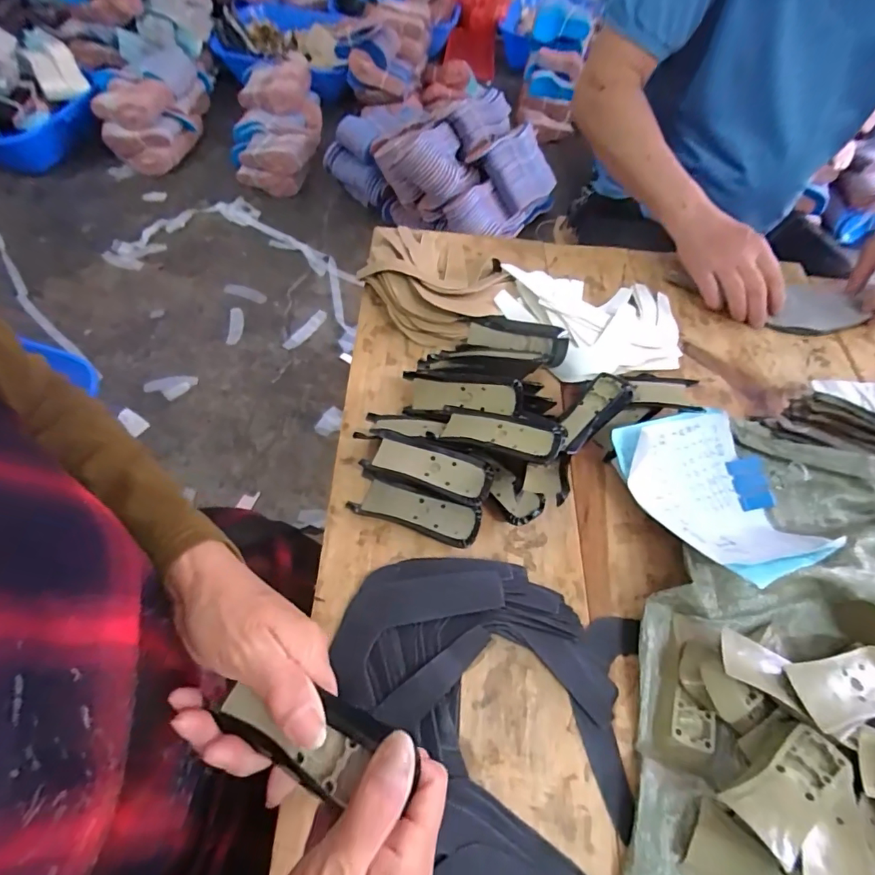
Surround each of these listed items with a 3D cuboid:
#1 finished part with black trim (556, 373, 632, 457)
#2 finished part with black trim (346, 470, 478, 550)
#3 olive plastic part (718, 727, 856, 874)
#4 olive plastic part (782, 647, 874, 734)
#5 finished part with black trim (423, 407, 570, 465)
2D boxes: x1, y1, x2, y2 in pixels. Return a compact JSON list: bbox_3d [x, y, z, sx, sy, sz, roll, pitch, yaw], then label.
[{"bbox_3d":[0.156,-0.023,0.479,0.039,0.022,0.105,38,65,16],"label":"finished part with black trim"},{"bbox_3d":[-0.020,0.066,0.429,0.116,0.012,0.039,19,61,7],"label":"finished part with black trim"},{"bbox_3d":[0.234,0.236,0.316,0.094,0.024,0.041,-19,43,-27],"label":"olive plastic part"},{"bbox_3d":[0.318,0.188,0.356,0.100,0.012,0.044,-2,52,-15],"label":"olive plastic part"},{"bbox_3d":[0.055,-0.002,0.434,0.115,0.015,0.044,13,59,22],"label":"finished part with black trim"}]

